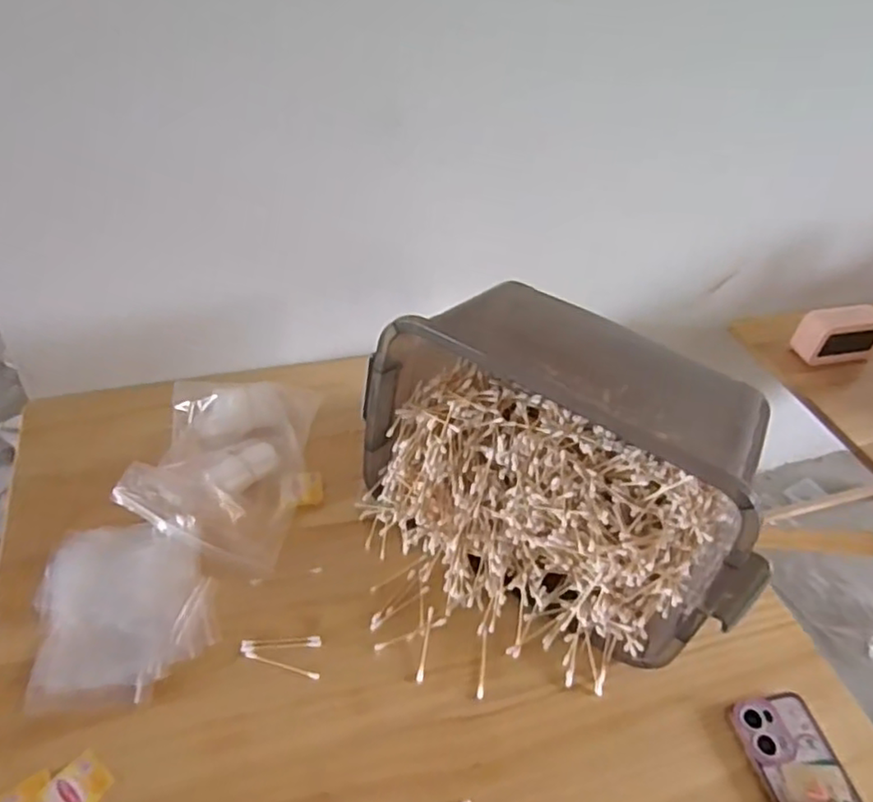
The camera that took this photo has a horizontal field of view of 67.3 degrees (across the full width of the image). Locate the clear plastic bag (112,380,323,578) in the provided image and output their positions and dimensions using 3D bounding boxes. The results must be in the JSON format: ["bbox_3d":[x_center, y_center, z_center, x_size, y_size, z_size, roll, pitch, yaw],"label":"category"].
[{"bbox_3d":[-0.240,0.070,0.751,0.179,0.055,0.246,7,43,0],"label":"clear plastic bag"}]

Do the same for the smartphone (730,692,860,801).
[{"bbox_3d":[0.324,0.335,0.563,0.079,0.017,0.162,-4,44,-11],"label":"smartphone"}]

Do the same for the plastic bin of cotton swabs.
[{"bbox_3d":[0.124,0.058,0.667,0.404,0.232,0.281,28,47,21],"label":"plastic bin of cotton swabs"}]

